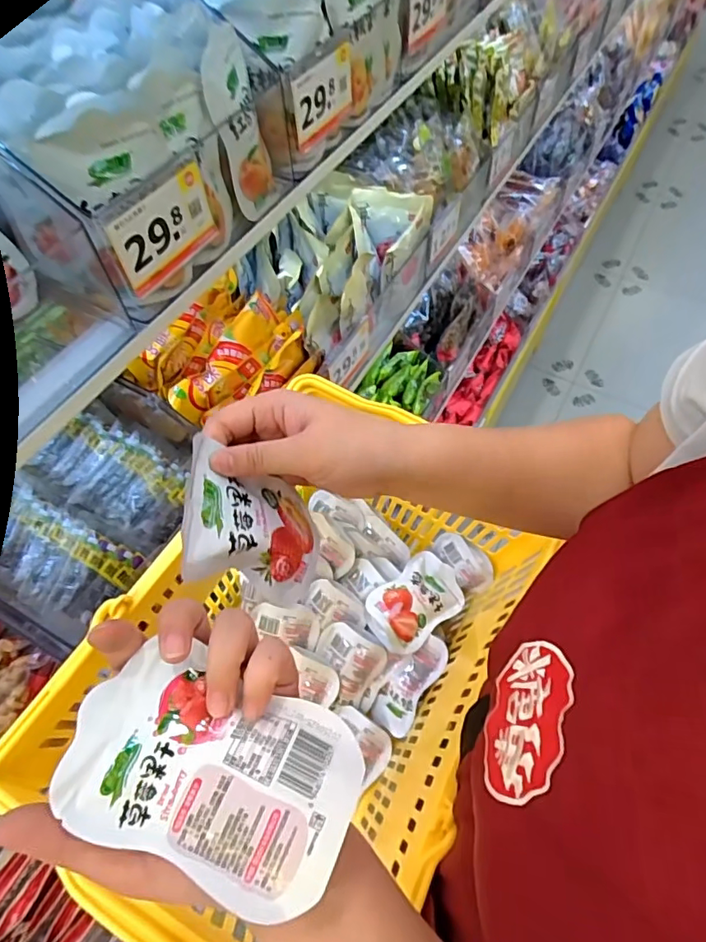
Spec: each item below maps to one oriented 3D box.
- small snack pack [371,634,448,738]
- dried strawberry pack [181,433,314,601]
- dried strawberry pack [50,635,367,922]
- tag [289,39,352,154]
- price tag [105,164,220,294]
[{"bbox_3d":[0.064,0.243,0.593,0.050,0.024,0.118,34,94,20],"label":"small snack pack"},{"bbox_3d":[-0.059,0.034,0.325,0.017,0.104,0.079,-19,57,31],"label":"dried strawberry pack"},{"bbox_3d":[-0.062,0.131,0.233,0.123,0.024,0.078,20,61,13],"label":"dried strawberry pack"},{"bbox_3d":[-0.024,-0.343,0.471,0.010,0.061,0.089,29,69,18],"label":"tag"},{"bbox_3d":[-0.137,-0.176,0.381,0.009,0.056,0.091,26,63,16],"label":"price tag"}]

